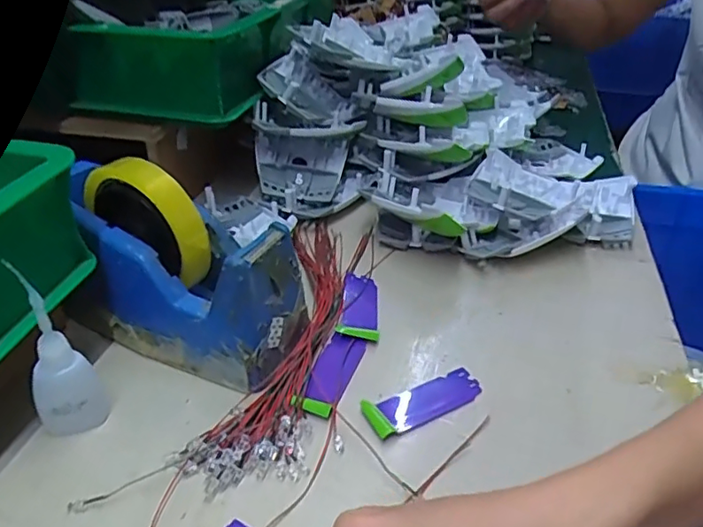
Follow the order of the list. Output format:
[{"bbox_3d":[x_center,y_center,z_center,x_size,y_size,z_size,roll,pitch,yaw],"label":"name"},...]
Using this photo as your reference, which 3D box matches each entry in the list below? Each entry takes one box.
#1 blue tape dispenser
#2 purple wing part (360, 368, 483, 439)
[{"bbox_3d":[-0.121,-0.002,0.396,0.173,0.115,0.075,15,37,18],"label":"blue tape dispenser"},{"bbox_3d":[0.047,0.087,0.365,0.077,0.006,0.030,-14,37,-21],"label":"purple wing part"}]

